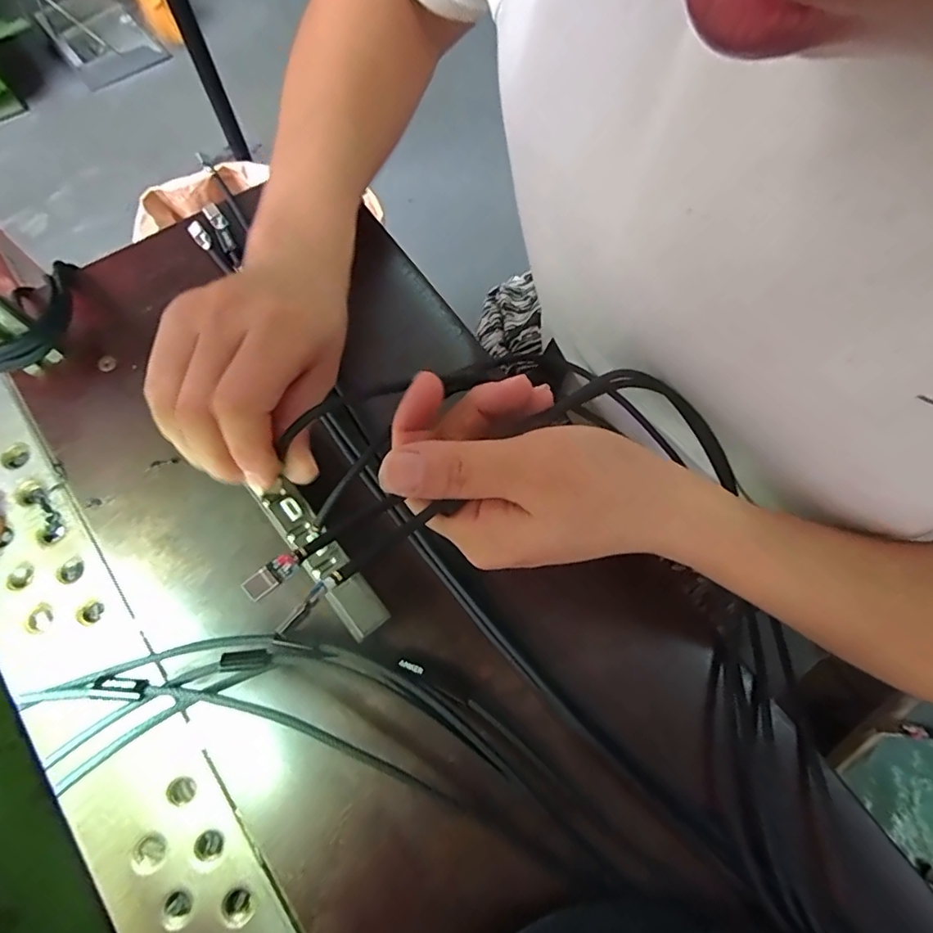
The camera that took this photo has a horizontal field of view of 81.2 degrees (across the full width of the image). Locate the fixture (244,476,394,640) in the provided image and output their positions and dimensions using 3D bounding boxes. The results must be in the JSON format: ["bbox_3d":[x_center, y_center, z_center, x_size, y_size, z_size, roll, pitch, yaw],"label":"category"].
[{"bbox_3d":[-0.070,0.043,0.262,0.019,0.005,0.086,-38,79,-13],"label":"fixture"}]

